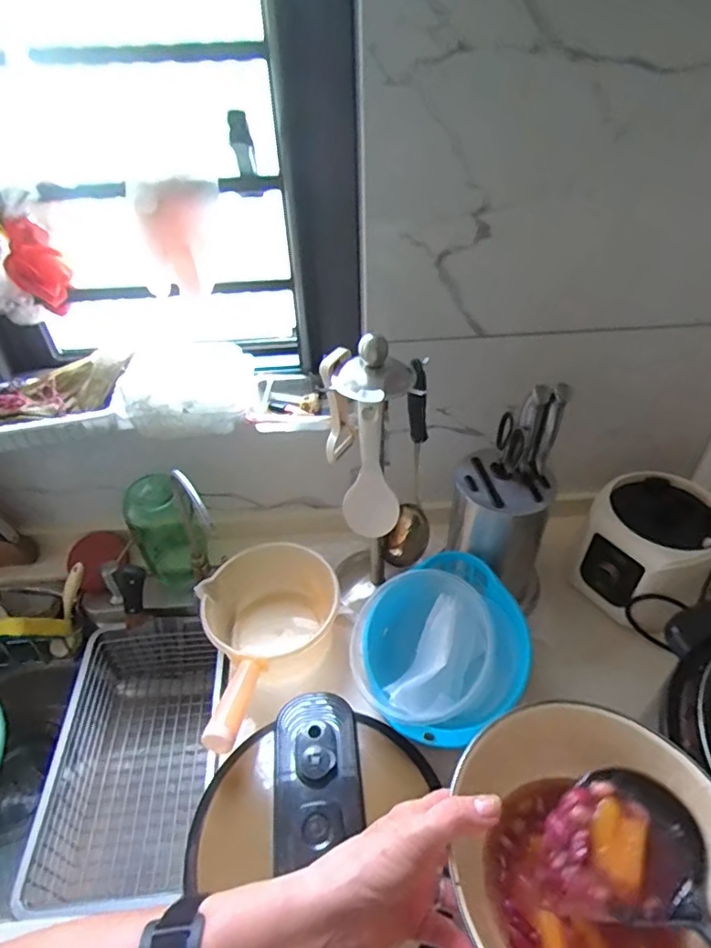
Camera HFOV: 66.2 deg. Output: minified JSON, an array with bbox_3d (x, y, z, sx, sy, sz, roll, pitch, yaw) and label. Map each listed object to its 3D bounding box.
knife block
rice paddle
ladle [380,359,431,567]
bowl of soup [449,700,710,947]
[{"bbox_3d":[0.202,0.048,0.735,0.135,0.333,0.101,13,45,16],"label":"knife block"},{"bbox_3d":[0.018,-0.001,0.621,0.062,0.194,0.017,-4,42,-2],"label":"rice paddle"},{"bbox_3d":[0.068,-0.003,0.717,0.063,0.321,0.107,0,43,3],"label":"ladle"},{"bbox_3d":[0.167,0.269,0.373,0.182,0.079,0.193,-1,42,1],"label":"bowl of soup"}]

